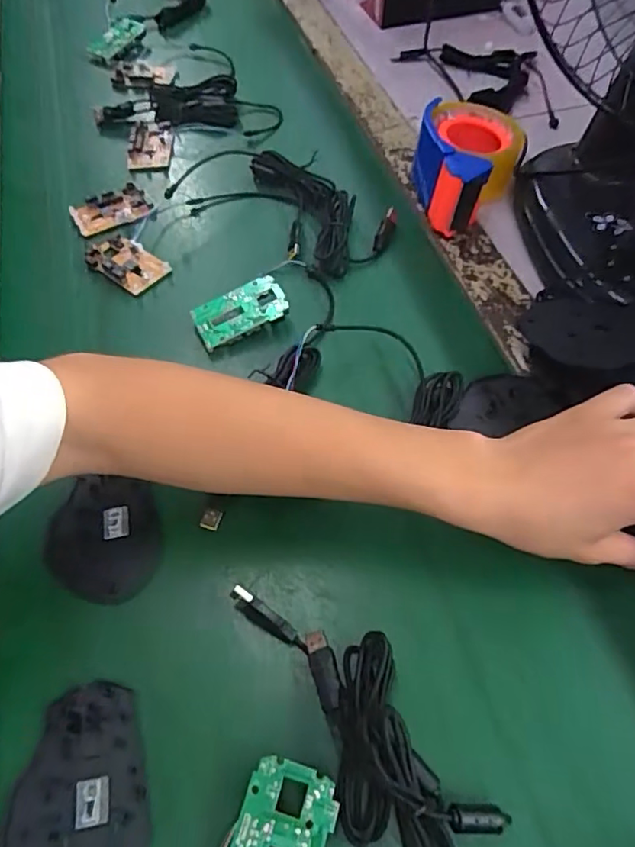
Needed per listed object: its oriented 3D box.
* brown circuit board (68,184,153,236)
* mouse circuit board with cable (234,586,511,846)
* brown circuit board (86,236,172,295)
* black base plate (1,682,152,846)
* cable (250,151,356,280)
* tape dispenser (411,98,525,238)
[{"bbox_3d":[-0.207,-0.215,0.568,0.073,0.009,0.052,-27,60,-15],"label":"brown circuit board"},{"bbox_3d":[0.020,0.180,0.289,0.138,0.039,0.196,-3,57,0],"label":"mouse circuit board with cable"},{"bbox_3d":[-0.180,-0.151,0.526,0.080,0.018,0.047,33,64,21],"label":"brown circuit board"},{"bbox_3d":[-0.129,0.200,0.299,0.072,0.008,0.107,-16,58,-8],"label":"black base plate"},{"bbox_3d":[-0.005,-0.211,0.545,0.073,0.024,0.176,-17,58,-9],"label":"cable"},{"bbox_3d":[0.140,-0.250,0.541,0.098,0.063,0.155,11,58,9],"label":"tape dispenser"}]

